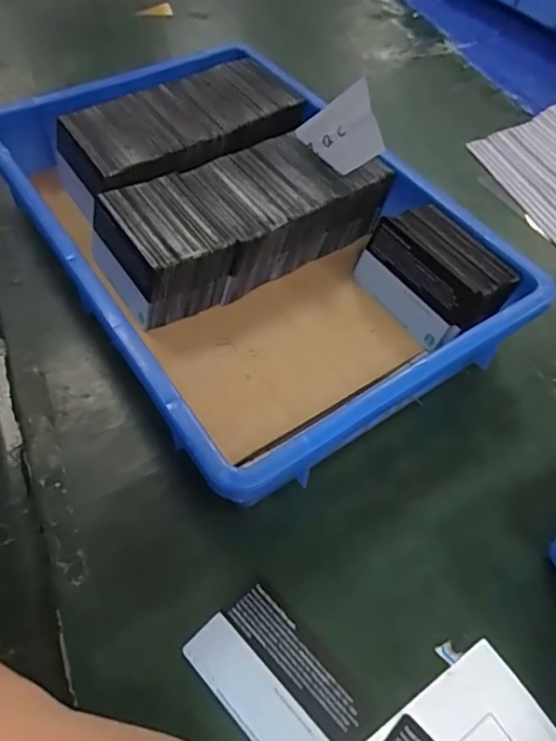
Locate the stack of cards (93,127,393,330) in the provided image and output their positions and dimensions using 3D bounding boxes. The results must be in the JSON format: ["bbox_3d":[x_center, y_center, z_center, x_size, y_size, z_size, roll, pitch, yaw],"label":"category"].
[{"bbox_3d":[-0.026,-0.108,0.403,0.203,0.058,0.092,-23,59,-17],"label":"stack of cards"}]

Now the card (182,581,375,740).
[{"bbox_3d":[0.000,0.148,0.264,0.051,0.004,0.083,-38,64,-24],"label":"card"}]

